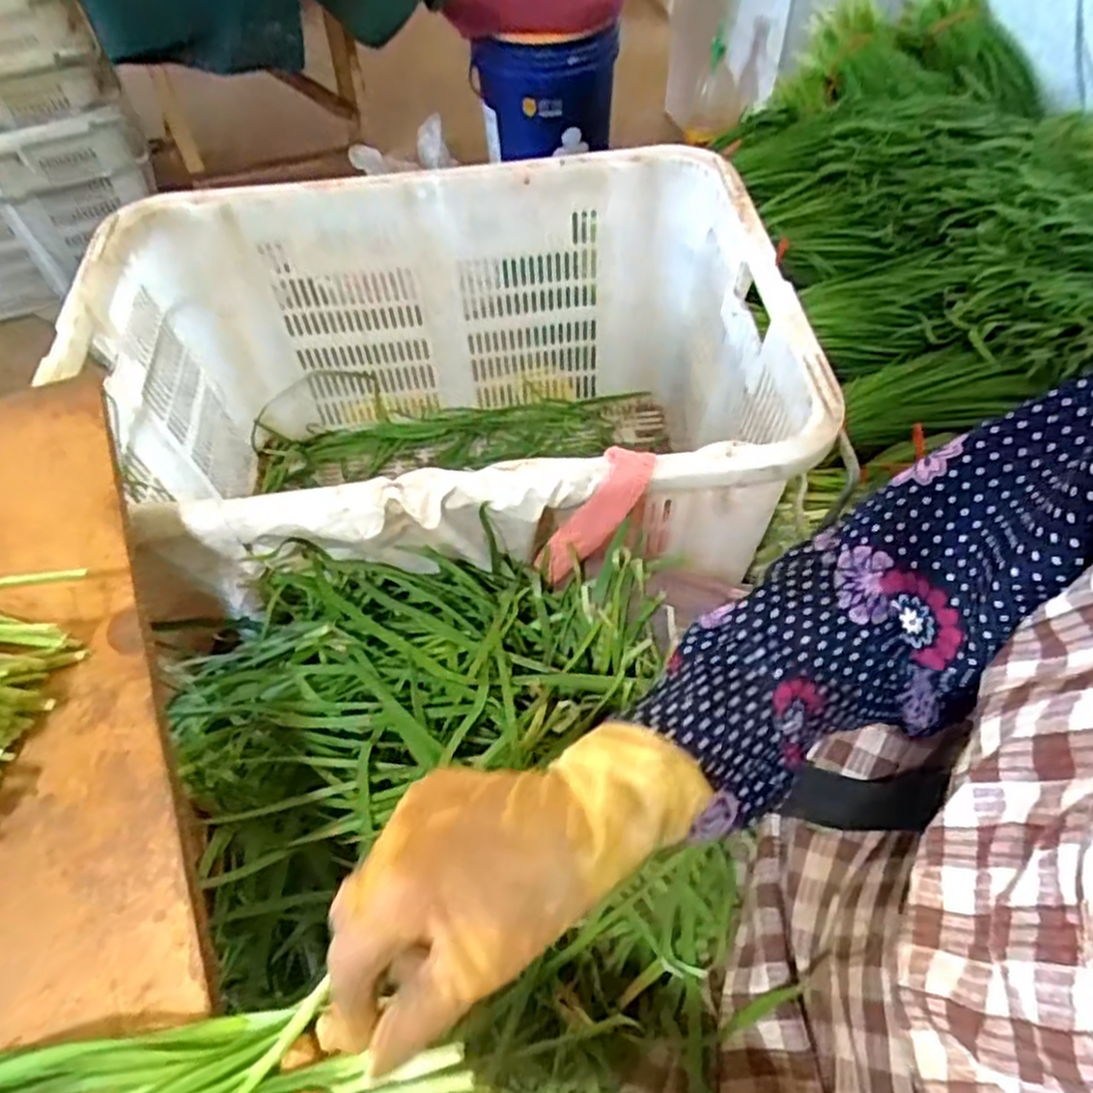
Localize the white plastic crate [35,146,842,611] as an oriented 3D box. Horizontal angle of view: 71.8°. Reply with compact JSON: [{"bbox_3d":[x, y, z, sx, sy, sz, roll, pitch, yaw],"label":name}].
[{"bbox_3d":[-0.102,-0.114,0.817,0.653,0.355,0.466,-4,55,1],"label":"white plastic crate"}]

